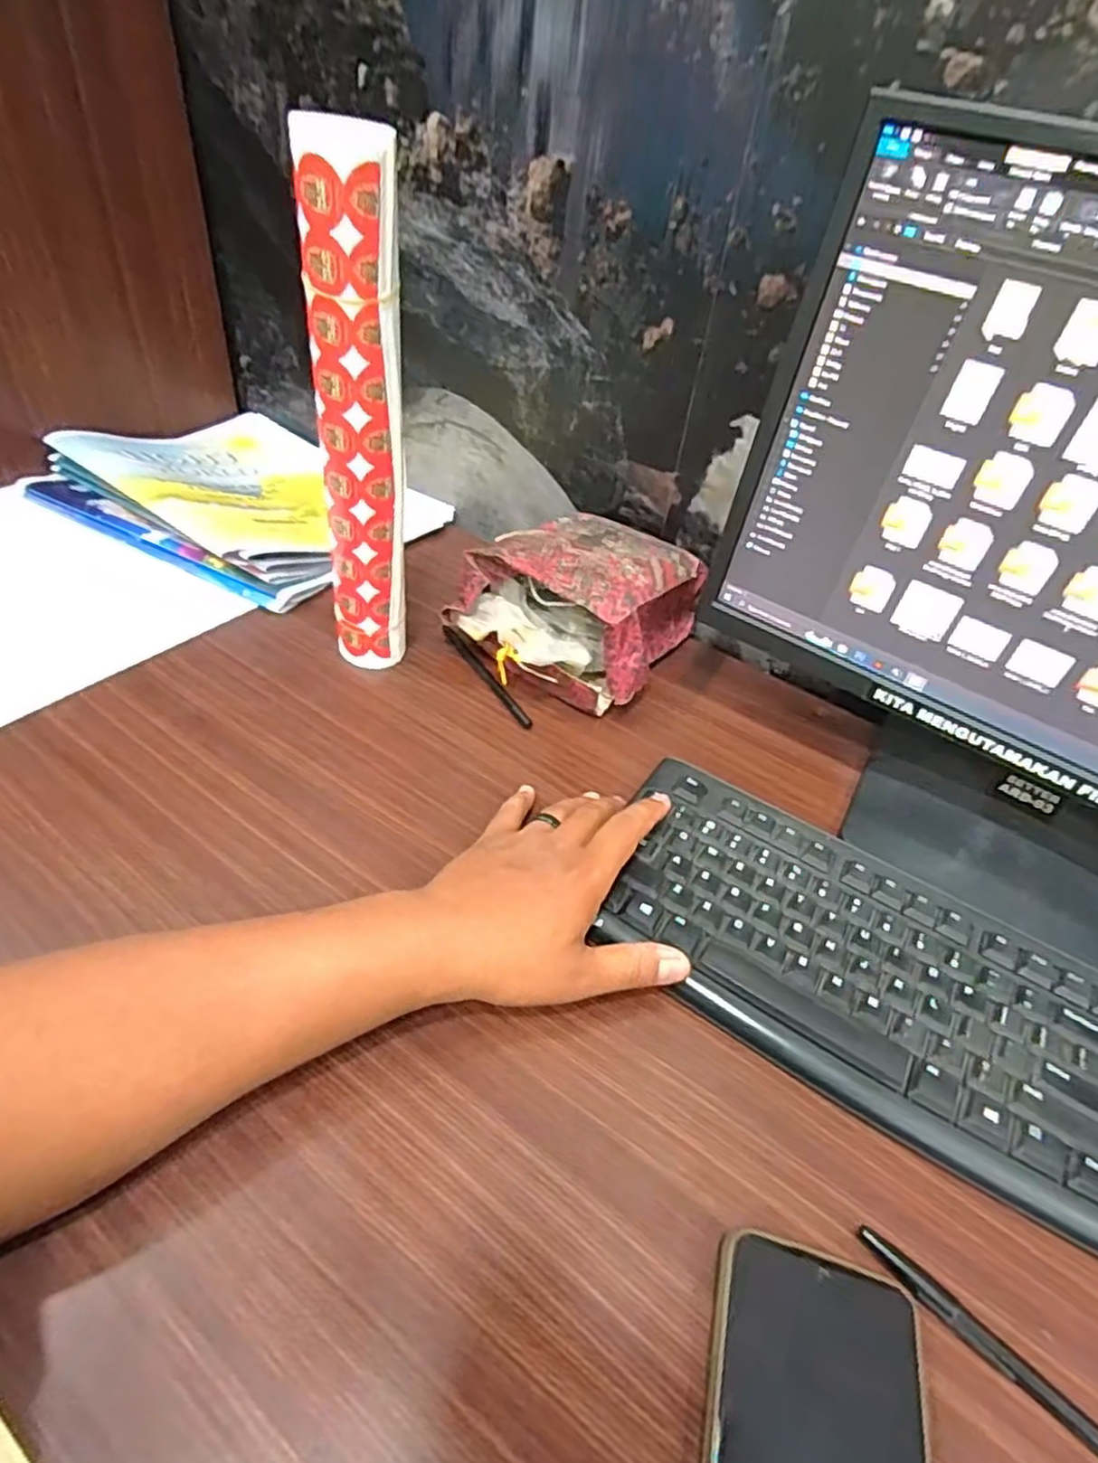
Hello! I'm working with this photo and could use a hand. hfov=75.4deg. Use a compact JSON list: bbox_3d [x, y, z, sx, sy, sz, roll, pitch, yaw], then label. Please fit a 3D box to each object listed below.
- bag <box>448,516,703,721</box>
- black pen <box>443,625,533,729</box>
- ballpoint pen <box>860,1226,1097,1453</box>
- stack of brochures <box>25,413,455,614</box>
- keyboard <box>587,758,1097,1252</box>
[{"bbox_3d":[0.022,-0.101,0.572,0.158,0.093,0.175,27,47,19],"label":"bag"},{"bbox_3d":[-0.048,-0.046,0.566,0.015,0.007,0.132,-22,51,-27],"label":"black pen"},{"bbox_3d":[0.193,0.256,0.276,0.149,0.007,0.013,33,49,24],"label":"ballpoint pen"},{"bbox_3d":[-0.302,-0.244,0.706,0.329,0.054,0.267,29,47,21],"label":"stack of brochures"},{"bbox_3d":[0.229,0.158,0.373,0.410,0.016,0.147,28,47,21],"label":"keyboard"}]

